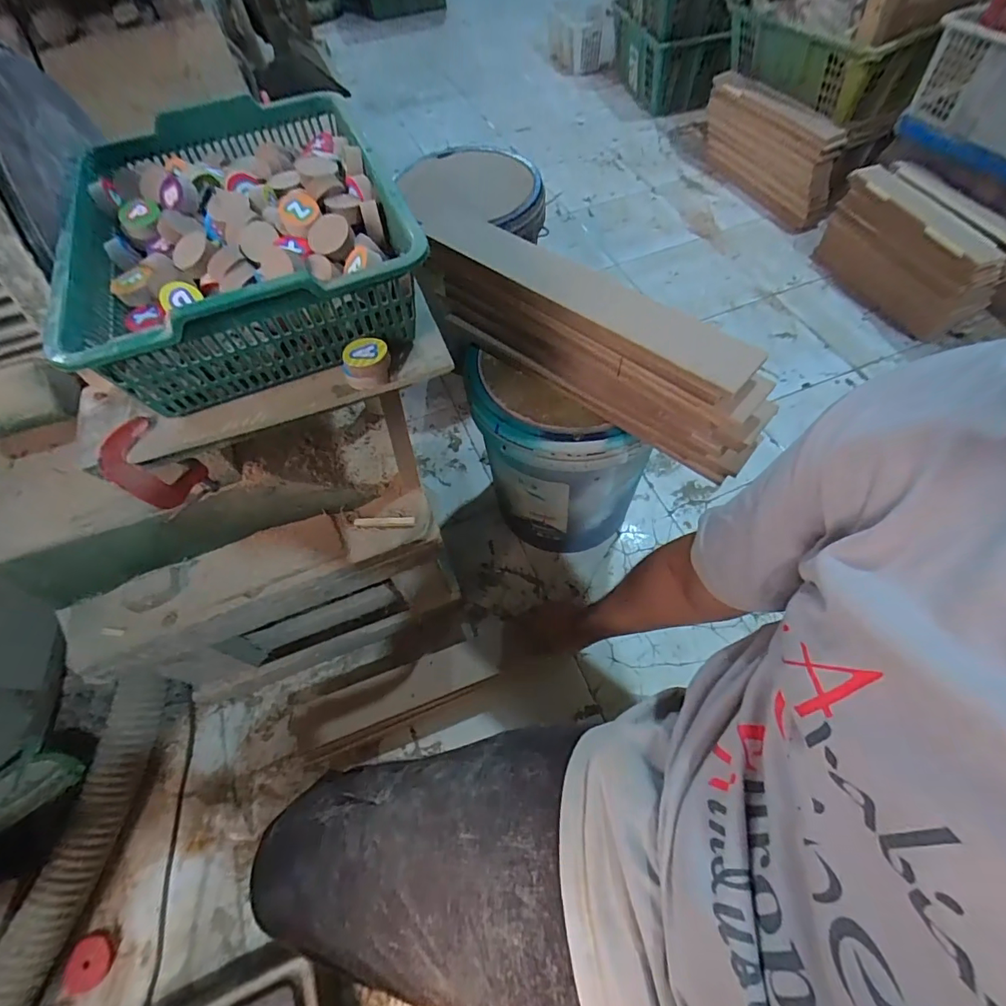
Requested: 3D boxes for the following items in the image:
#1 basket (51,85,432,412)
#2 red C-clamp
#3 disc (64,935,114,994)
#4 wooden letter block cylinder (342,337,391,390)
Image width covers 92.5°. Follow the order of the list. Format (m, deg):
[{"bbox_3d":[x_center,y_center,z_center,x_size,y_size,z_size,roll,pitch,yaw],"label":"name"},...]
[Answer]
[{"bbox_3d":[-0.202,-0.208,0.377,0.226,0.072,0.289,-22,61,-9],"label":"basket"},{"bbox_3d":[-0.259,-0.022,0.368,0.012,0.091,0.049,18,62,13],"label":"red C-clamp"},{"bbox_3d":[-0.567,0.628,0.657,0.055,0.014,0.056,-2,60,3],"label":"disc"},{"bbox_3d":[-0.099,-0.101,0.349,0.034,0.023,0.026,-23,61,-10],"label":"wooden letter block cylinder"}]

